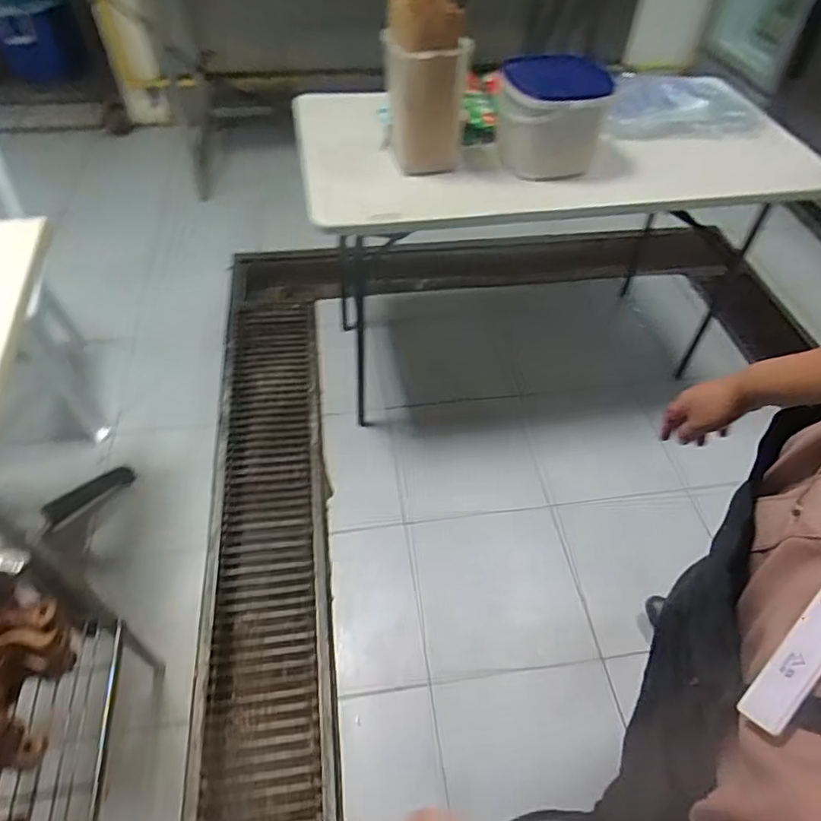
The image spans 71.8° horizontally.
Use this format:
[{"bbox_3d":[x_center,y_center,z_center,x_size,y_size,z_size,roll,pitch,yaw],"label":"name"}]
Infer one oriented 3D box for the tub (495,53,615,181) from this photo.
[{"bbox_3d":[0.311,-0.660,1.255,0.223,0.188,0.262,13,52,8],"label":"tub"}]

